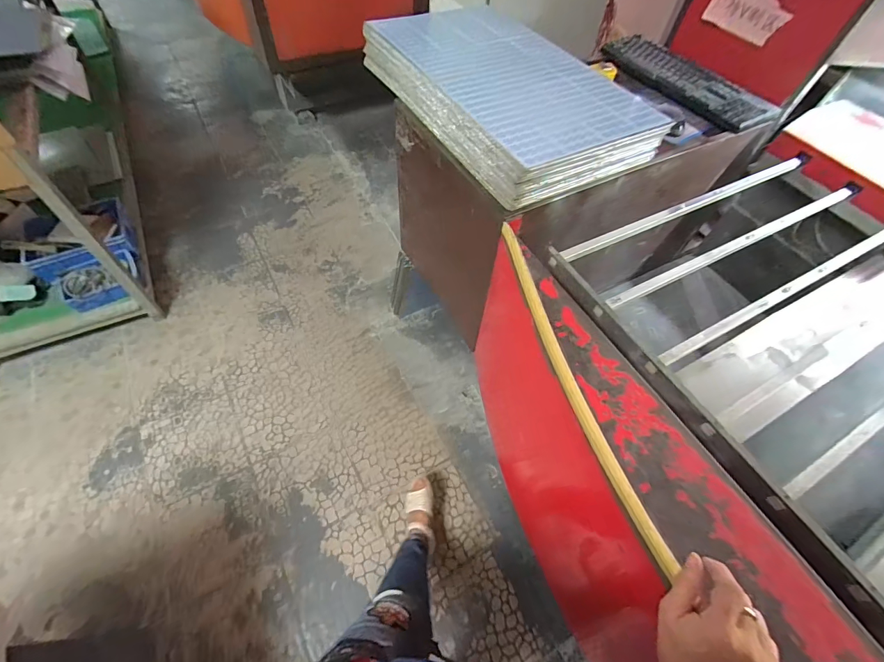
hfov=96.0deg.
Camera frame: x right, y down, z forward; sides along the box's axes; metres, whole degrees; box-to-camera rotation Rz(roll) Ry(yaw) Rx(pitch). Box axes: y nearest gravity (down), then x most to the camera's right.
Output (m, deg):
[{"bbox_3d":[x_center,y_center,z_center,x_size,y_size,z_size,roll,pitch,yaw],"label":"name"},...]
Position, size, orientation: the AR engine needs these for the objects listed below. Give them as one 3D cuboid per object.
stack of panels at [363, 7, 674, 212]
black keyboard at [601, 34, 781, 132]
[{"bbox_3d":[0.123,-0.512,0.847,0.361,0.101,0.606,-22,61,-17],"label":"stack of panels"},{"bbox_3d":[0.592,-0.632,0.986,0.150,0.030,0.448,-27,62,-19],"label":"black keyboard"}]

